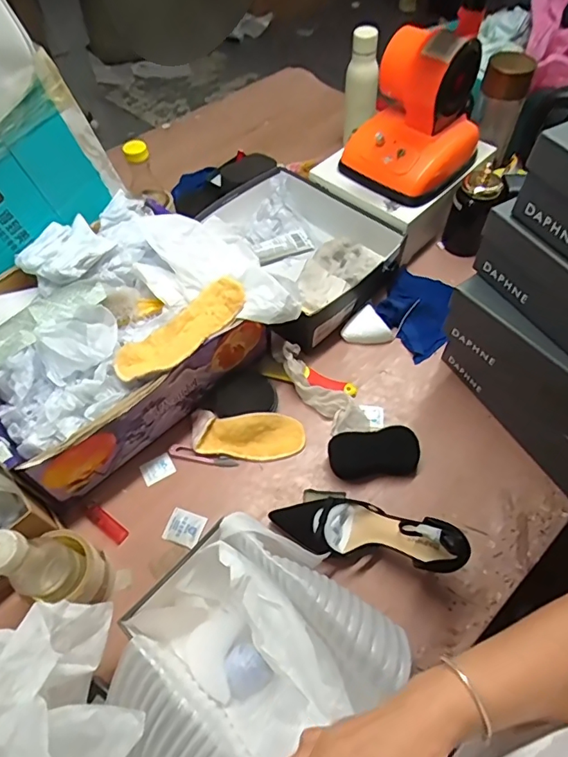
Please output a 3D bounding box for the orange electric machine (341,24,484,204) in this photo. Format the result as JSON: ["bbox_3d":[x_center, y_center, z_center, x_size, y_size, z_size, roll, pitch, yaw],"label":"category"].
[{"bbox_3d":[0.224,-0.442,0.844,0.175,0.226,0.195,37,65,22],"label":"orange electric machine"}]

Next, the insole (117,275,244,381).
[{"bbox_3d":[-0.135,-0.063,0.665,0.199,0.035,0.069,-36,63,-20],"label":"insole"}]

